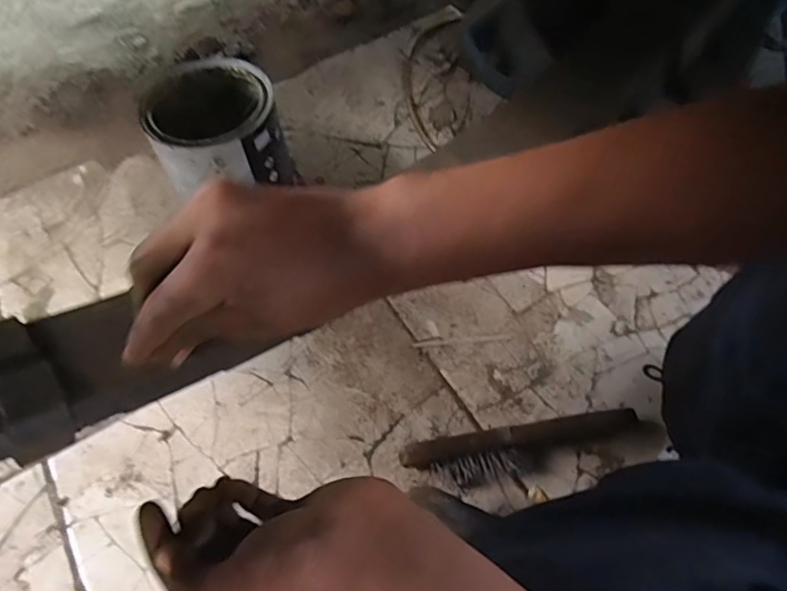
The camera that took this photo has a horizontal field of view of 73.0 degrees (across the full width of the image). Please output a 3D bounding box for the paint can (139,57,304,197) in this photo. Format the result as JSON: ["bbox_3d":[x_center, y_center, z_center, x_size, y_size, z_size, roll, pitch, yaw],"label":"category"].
[{"bbox_3d":[-0.210,-0.187,0.674,0.156,0.158,0.160,-15,60,-7],"label":"paint can"}]

